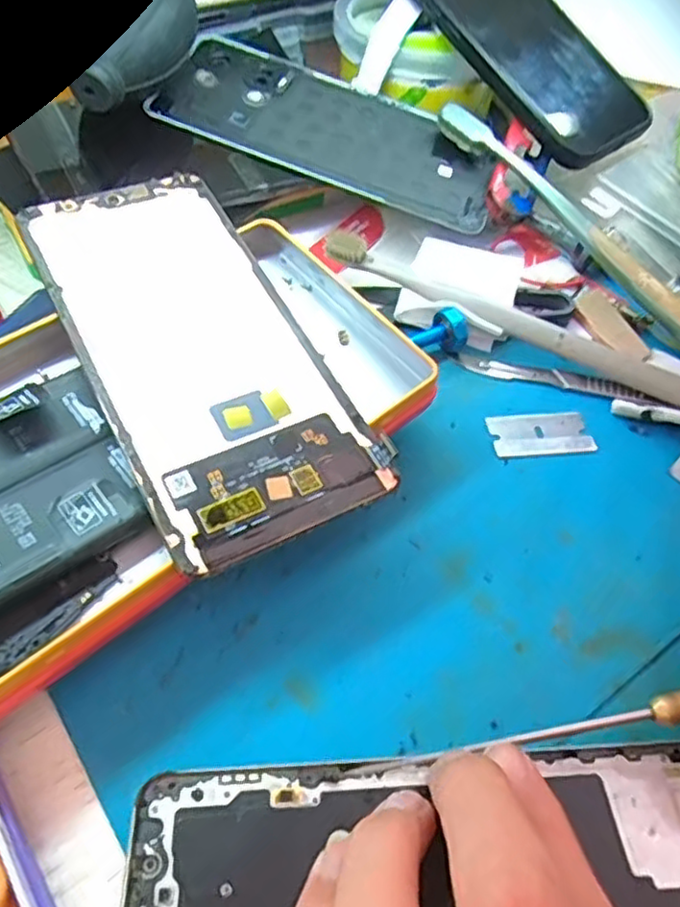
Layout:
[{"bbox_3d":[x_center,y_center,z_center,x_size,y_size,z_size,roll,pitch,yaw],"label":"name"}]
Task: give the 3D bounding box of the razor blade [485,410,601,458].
[{"bbox_3d":[0.076,-0.008,0.252,0.038,0.004,0.019,-3,54,-7],"label":"razor blade"}]

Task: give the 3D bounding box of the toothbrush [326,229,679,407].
[{"bbox_3d":[0.072,-0.053,0.272,0.168,0.020,0.016,26,56,13],"label":"toothbrush"}]

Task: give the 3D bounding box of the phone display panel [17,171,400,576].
[{"bbox_3d":[-0.048,-0.037,0.219,0.070,0.004,0.151,-24,64,-22],"label":"phone display panel"}]

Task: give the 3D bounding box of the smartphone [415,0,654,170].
[{"bbox_3d":[0.084,-0.201,0.322,0.070,0.011,0.144,-35,84,-26],"label":"smartphone"}]

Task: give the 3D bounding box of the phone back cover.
[{"bbox_3d":[-0.004,-0.150,0.307,0.151,0.005,0.079,19,59,1],"label":"phone back cover"}]

